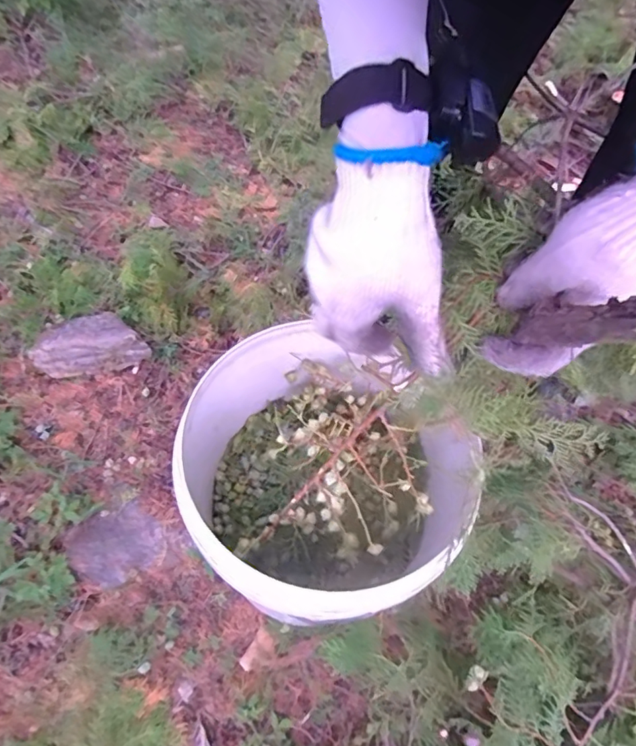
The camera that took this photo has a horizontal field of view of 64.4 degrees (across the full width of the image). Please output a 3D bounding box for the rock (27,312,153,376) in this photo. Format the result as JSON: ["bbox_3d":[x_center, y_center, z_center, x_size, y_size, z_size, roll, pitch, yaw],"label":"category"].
[{"bbox_3d":[-0.418,-0.060,0.923,0.201,0.046,0.133,-15,69,-3],"label":"rock"}]

